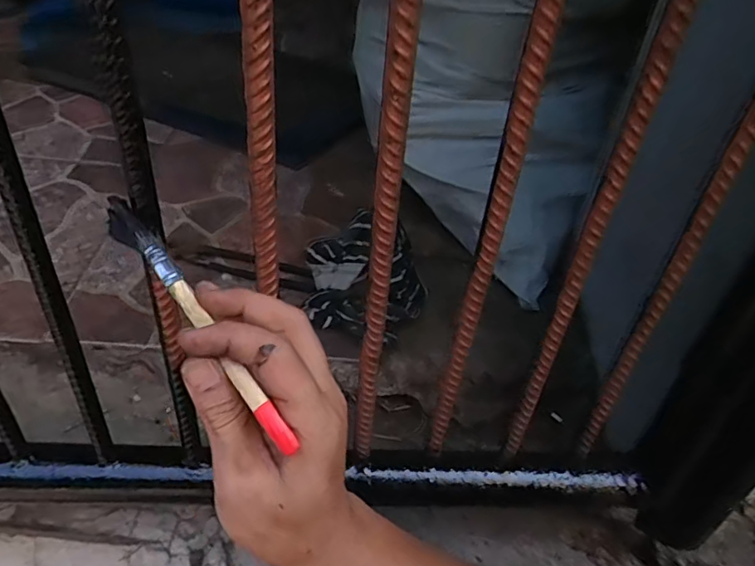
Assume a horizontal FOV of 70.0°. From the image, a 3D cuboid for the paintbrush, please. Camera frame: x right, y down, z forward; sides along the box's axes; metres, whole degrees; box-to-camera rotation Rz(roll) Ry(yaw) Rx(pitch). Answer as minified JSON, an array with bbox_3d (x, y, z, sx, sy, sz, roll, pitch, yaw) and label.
[{"bbox_3d":[-0.088,0.013,0.253,0.015,0.009,0.156,-27,66,-37],"label":"paintbrush"}]

